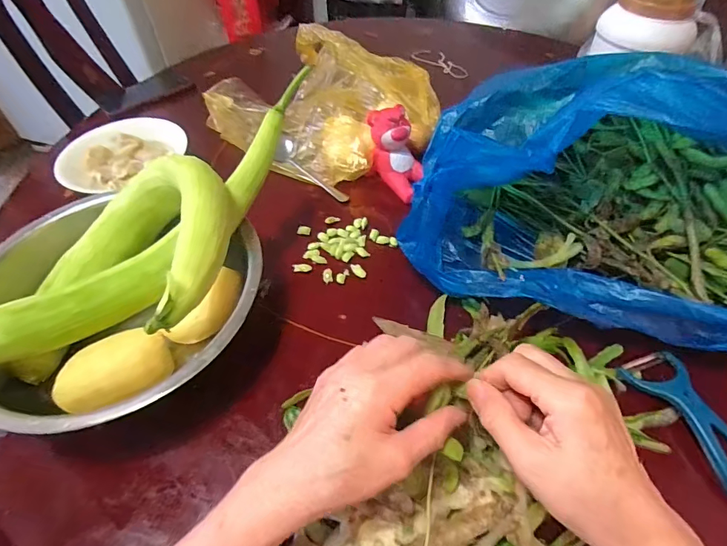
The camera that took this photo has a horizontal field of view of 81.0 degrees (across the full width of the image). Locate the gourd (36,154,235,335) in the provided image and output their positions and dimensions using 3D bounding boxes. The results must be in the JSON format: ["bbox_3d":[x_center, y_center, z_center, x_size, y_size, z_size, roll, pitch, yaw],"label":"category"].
[{"bbox_3d":[-0.217,-0.036,0.407,0.212,0.085,0.136,6,47,36],"label":"gourd"}]

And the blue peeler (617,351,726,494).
[{"bbox_3d":[0.303,0.133,0.377,0.054,0.022,0.144,-21,53,-15],"label":"blue peeler"}]

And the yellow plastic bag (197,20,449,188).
[{"bbox_3d":[-0.065,-0.286,0.677,0.349,0.101,0.291,21,54,18],"label":"yellow plastic bag"}]

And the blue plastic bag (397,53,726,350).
[{"bbox_3d":[0.253,-0.090,0.443,0.363,0.196,0.259,15,52,13],"label":"blue plastic bag"}]

